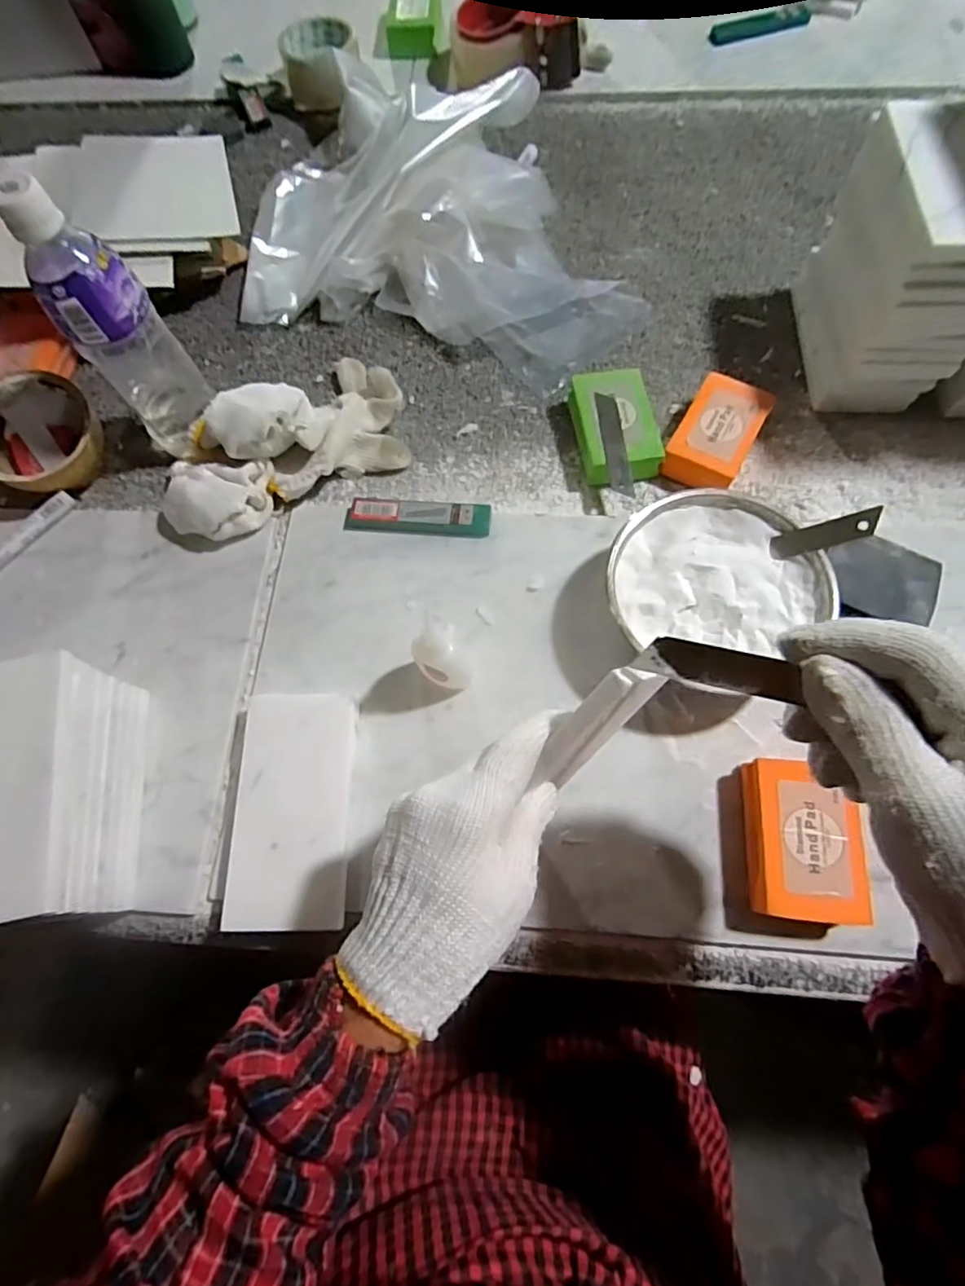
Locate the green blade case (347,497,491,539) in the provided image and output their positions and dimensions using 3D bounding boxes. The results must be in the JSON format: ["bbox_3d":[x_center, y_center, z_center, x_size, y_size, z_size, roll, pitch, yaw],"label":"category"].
[{"bbox_3d":[-0.053,-0.101,0.469,0.117,0.015,0.028,7,70,5],"label":"green blade case"}]

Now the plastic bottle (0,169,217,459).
[{"bbox_3d":[-0.263,-0.222,0.428,0.064,0.200,0.063,-36,73,-11],"label":"plastic bottle"}]

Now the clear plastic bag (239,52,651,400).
[{"bbox_3d":[-0.033,-0.419,0.554,0.407,0.091,0.299,17,72,8],"label":"clear plastic bag"}]

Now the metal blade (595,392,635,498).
[{"bbox_3d":[0.106,-0.161,0.468,0.018,0.006,0.097,-5,69,0],"label":"metal blade"}]

